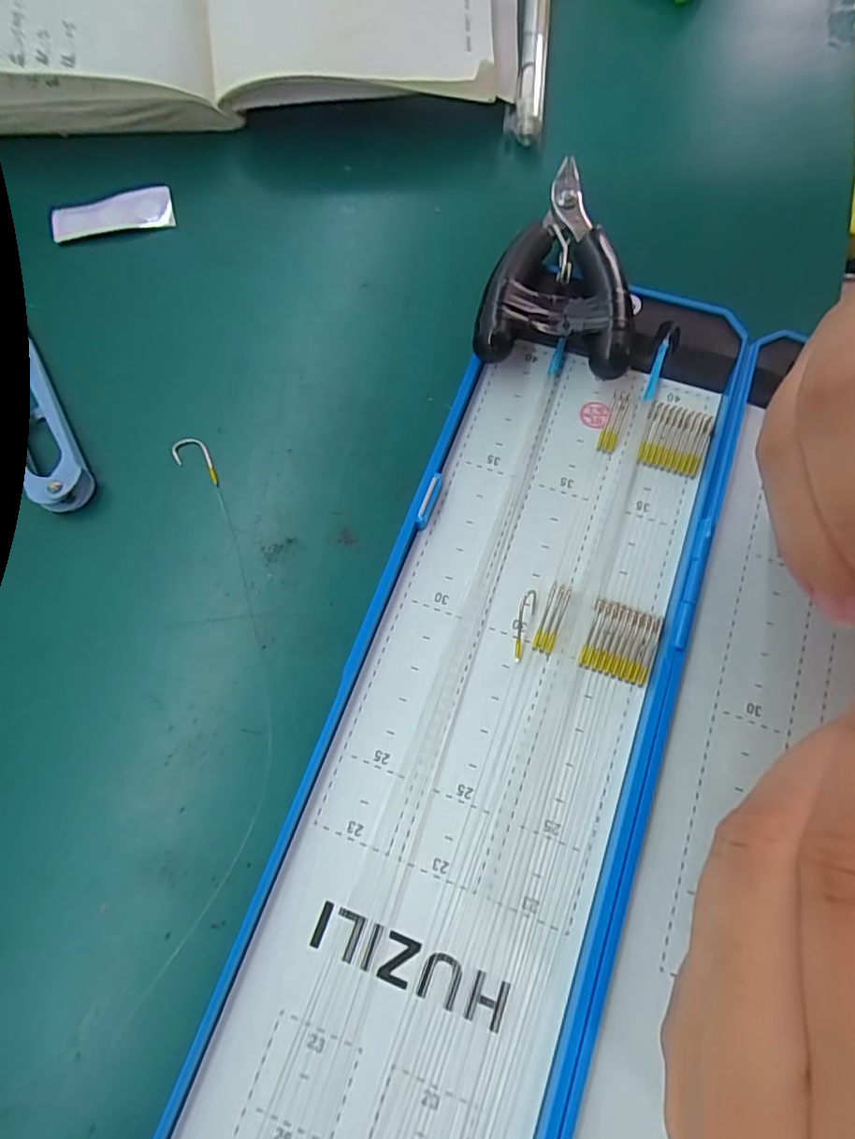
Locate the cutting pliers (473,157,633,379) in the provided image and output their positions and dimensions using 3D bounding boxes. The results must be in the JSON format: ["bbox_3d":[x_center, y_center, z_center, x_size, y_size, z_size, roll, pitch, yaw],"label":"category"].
[{"bbox_3d":[0.050,-0.107,0.195,0.052,0.021,0.088,12,74,1],"label":"cutting pliers"}]

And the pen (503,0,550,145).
[{"bbox_3d":[0.048,-0.244,0.244,0.015,0.014,0.136,7,74,0],"label":"pen"}]

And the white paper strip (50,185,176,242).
[{"bbox_3d":[-0.126,-0.142,0.216,0.046,0.004,0.019,-14,76,-6],"label":"white paper strip"}]

